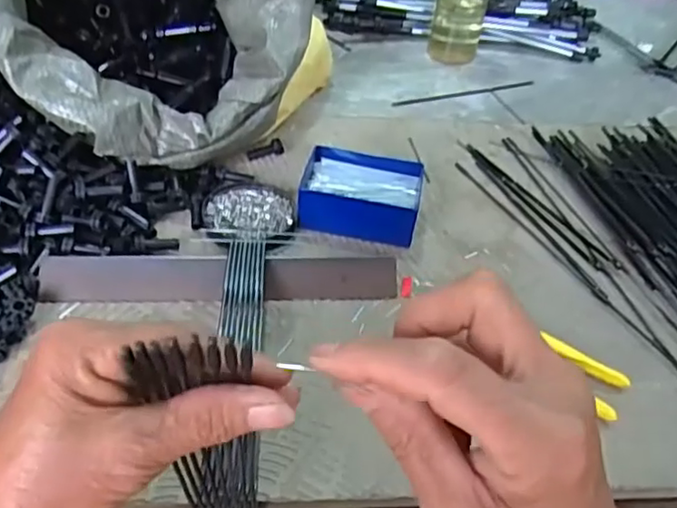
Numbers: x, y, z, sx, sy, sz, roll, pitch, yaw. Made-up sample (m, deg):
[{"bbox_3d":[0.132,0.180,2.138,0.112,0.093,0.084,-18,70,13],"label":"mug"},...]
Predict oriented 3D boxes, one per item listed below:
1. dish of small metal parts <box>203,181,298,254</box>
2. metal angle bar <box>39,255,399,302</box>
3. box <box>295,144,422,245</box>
[{"bbox_3d":[-0.081,-0.037,0.575,0.081,0.015,0.084,3,43,-3],"label":"dish of small metal parts"},{"bbox_3d":[-0.092,0.023,0.501,0.277,0.028,0.038,2,43,-4],"label":"metal angle bar"},{"bbox_3d":[0.021,-0.053,0.589,0.109,0.043,0.088,9,43,3],"label":"box"}]

